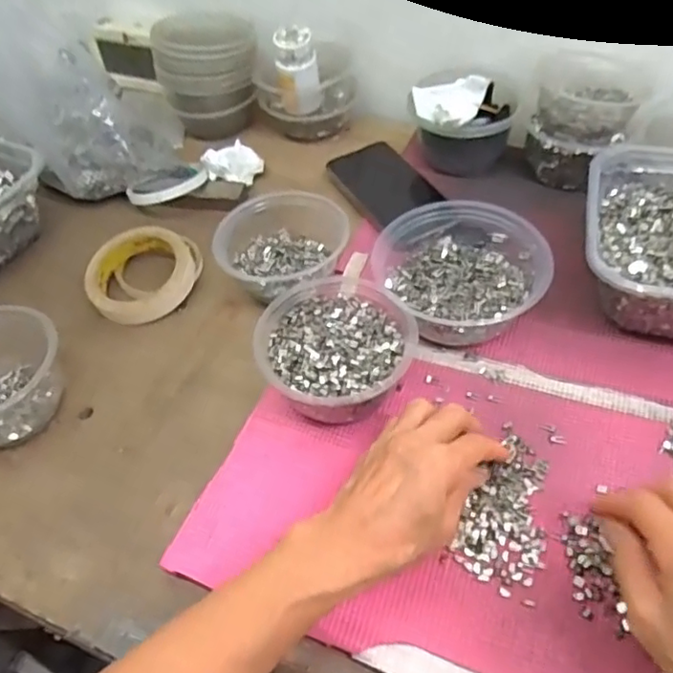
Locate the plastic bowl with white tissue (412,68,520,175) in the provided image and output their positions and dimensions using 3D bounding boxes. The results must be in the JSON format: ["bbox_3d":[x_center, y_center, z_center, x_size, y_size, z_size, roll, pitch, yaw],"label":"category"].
[{"bbox_3d":[0.130,-0.226,0.619,0.100,0.092,0.109,-2,50,3],"label":"plastic bowl with white tissue"}]

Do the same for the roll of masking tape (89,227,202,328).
[{"bbox_3d":[-0.179,-0.058,0.576,0.103,0.041,0.095,-2,50,3],"label":"roll of masking tape"}]

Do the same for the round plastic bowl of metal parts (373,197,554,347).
[{"bbox_3d":[0.103,-0.059,0.512,0.142,0.063,0.162,16,54,18],"label":"round plastic bowl of metal parts"}]

